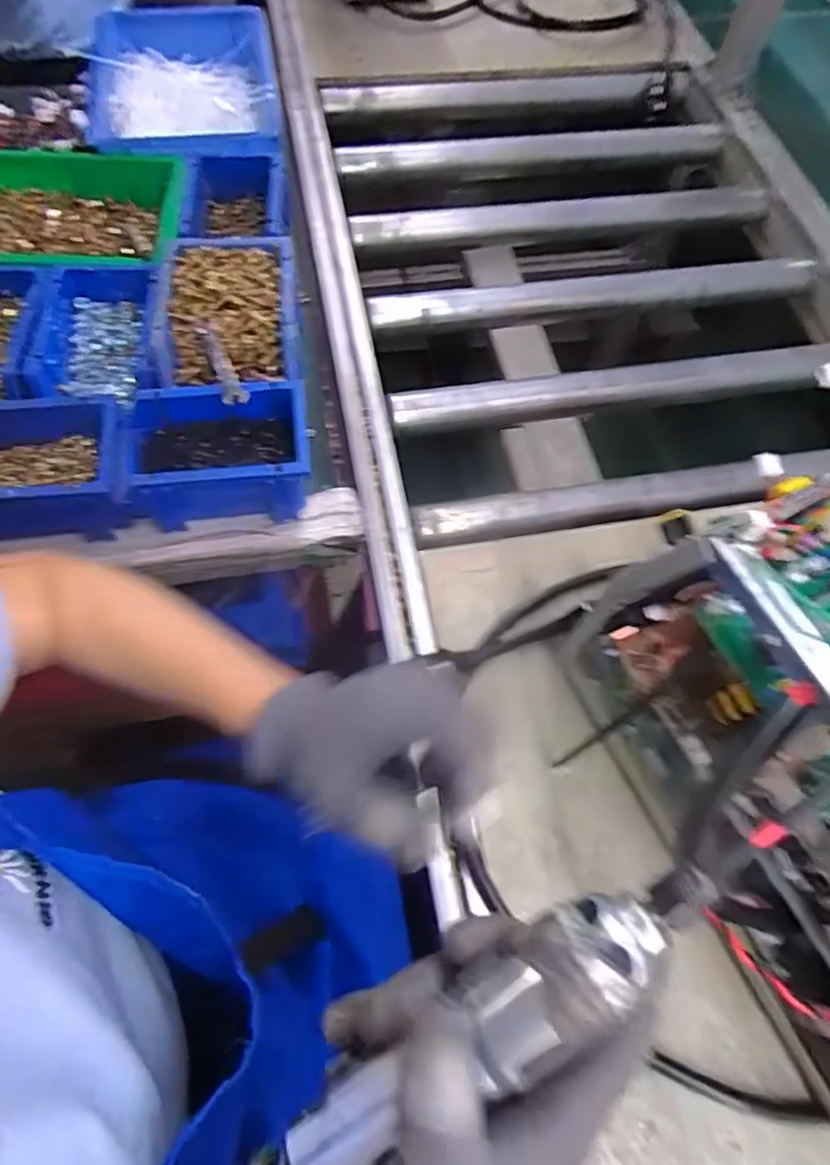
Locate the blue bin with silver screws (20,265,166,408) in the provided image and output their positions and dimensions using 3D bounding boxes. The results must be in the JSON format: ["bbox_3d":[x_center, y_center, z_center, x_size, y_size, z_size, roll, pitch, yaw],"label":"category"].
[{"bbox_3d":[-0.291,-0.221,0.574,0.128,0.057,0.156,-17,66,-11],"label":"blue bin with silver screws"}]

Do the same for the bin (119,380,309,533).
[{"bbox_3d":[-0.170,-0.108,0.534,0.153,0.074,0.100,-6,64,-5],"label":"bin"}]

